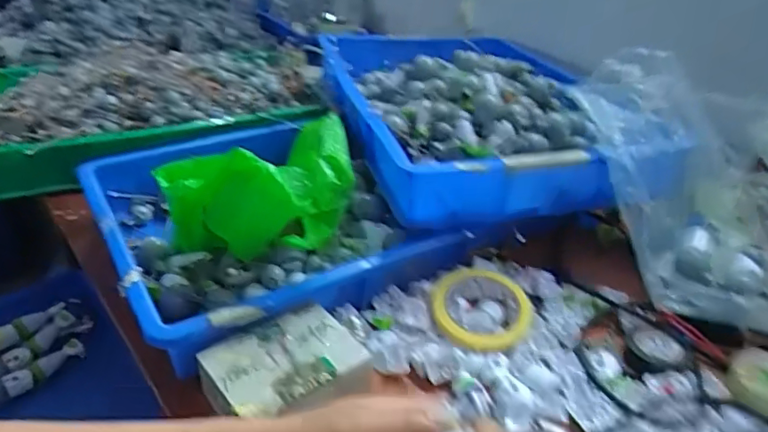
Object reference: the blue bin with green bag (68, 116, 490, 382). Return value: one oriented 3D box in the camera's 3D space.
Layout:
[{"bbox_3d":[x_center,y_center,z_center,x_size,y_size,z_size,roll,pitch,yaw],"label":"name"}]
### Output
[{"bbox_3d":[-0.156,-0.036,0.648,0.322,0.161,0.383,-17,37,-30],"label":"blue bin with green bag"}]

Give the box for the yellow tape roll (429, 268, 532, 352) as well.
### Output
[{"bbox_3d":[0.100,0.093,0.577,0.103,0.023,0.101,3,32,-2],"label":"yellow tape roll"}]

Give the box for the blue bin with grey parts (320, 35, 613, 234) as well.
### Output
[{"bbox_3d":[0.095,-0.172,0.837,0.297,0.118,0.589,-1,32,-8],"label":"blue bin with grey parts"}]

